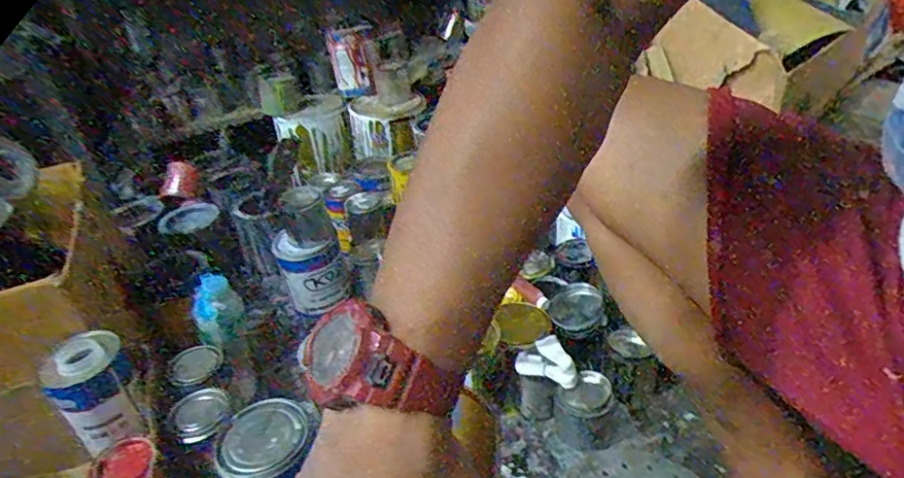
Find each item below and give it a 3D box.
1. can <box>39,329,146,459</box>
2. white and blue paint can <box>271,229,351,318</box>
[{"bbox_3d":[-0.389,0.166,0.642,0.084,0.128,0.085,-28,37,-30],"label":"can"},{"bbox_3d":[-0.229,0.044,0.948,0.101,0.121,0.091,-27,37,-28],"label":"white and blue paint can"}]

